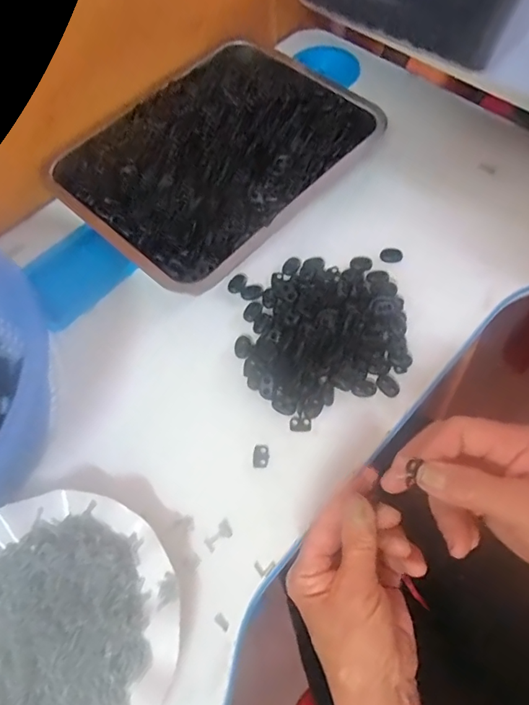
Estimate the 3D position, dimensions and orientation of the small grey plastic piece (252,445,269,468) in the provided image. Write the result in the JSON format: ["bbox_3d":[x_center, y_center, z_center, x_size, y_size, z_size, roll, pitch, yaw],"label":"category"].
[{"bbox_3d":[-0.003,0.087,0.405,0.013,0.007,0.020,4,64,4],"label":"small grey plastic piece"}]

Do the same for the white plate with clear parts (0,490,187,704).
[{"bbox_3d":[-0.152,0.196,0.337,0.182,0.041,0.179,-1,64,2],"label":"white plate with clear parts"}]

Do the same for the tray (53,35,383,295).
[{"bbox_3d":[-0.047,-0.214,0.495,0.216,0.029,0.302,42,76,11],"label":"tray"}]

